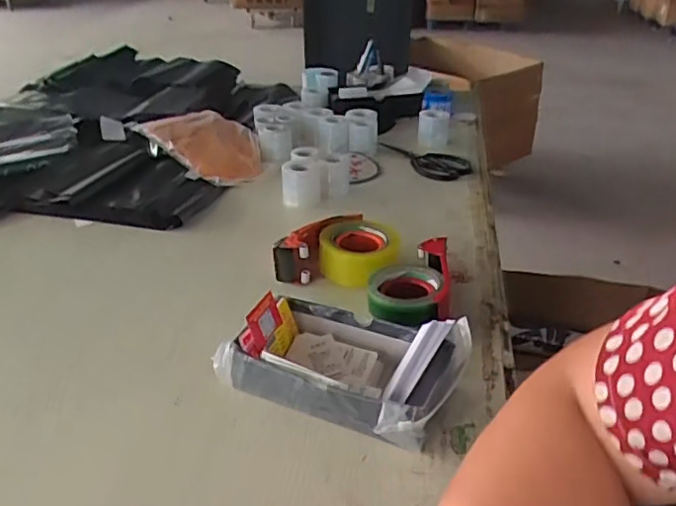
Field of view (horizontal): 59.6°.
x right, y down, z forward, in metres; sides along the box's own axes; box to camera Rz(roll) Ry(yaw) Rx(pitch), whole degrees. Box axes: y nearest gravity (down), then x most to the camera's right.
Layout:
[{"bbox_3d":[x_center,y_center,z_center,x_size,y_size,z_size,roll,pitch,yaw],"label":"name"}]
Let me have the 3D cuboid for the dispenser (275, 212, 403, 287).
[{"bbox_3d":[0.005,-0.005,0.846,0.164,0.063,0.126,7,33,11],"label":"dispenser"}]

